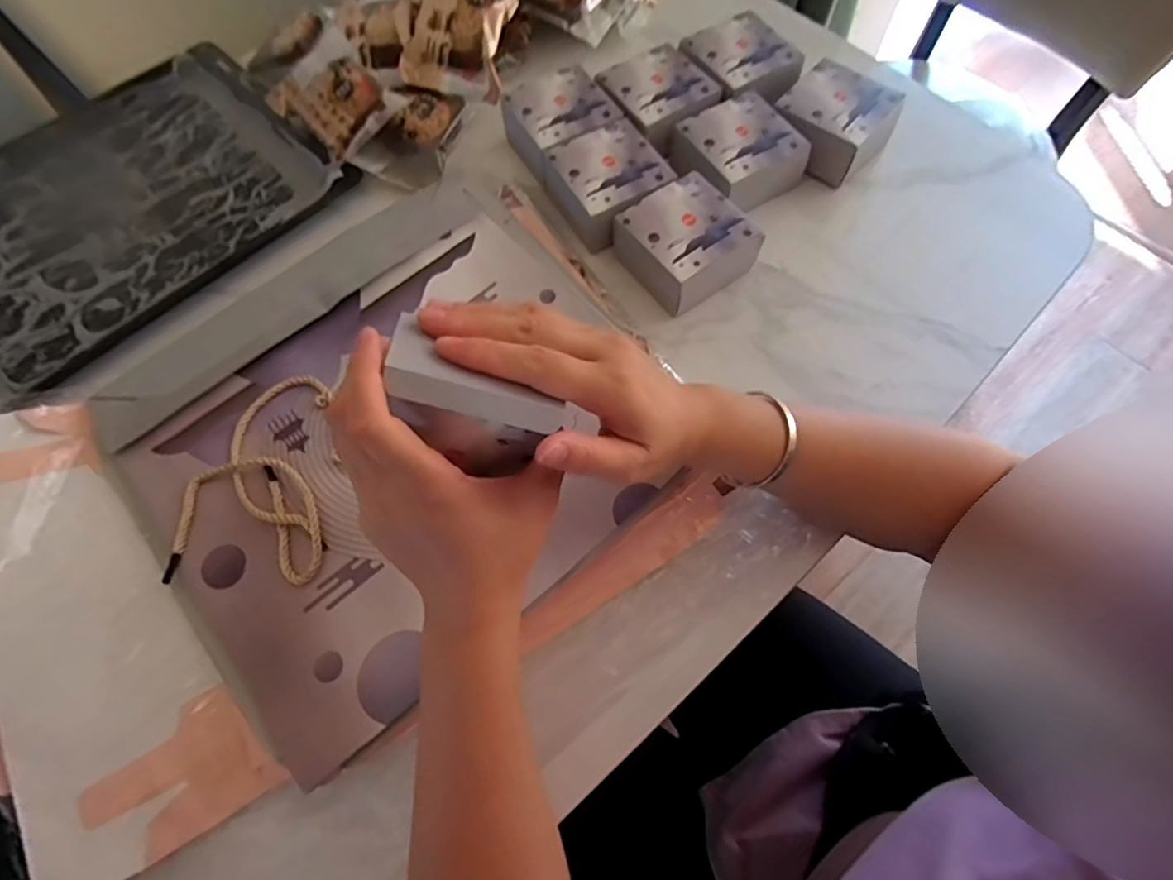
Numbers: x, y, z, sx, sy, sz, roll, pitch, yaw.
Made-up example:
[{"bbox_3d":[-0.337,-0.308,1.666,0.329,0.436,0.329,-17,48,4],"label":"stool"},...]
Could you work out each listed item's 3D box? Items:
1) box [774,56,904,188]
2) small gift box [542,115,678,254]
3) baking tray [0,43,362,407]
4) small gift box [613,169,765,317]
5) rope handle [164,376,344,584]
[{"bbox_3d":[0.233,-0.300,0.536,0.098,0.041,0.093,43,76,9],"label":"box"},{"bbox_3d":[0.018,-0.232,0.516,0.096,0.043,0.098,-30,69,-10],"label":"small gift box"},{"bbox_3d":[-0.459,-0.217,0.546,0.395,0.028,0.317,-42,71,-14],"label":"baking tray"},{"bbox_3d":[0.085,-0.165,0.484,0.090,0.048,0.102,-35,78,-12],"label":"small gift box"},{"bbox_3d":[-0.231,0.022,0.414,0.104,0.010,0.154,2,67,4],"label":"rope handle"}]

